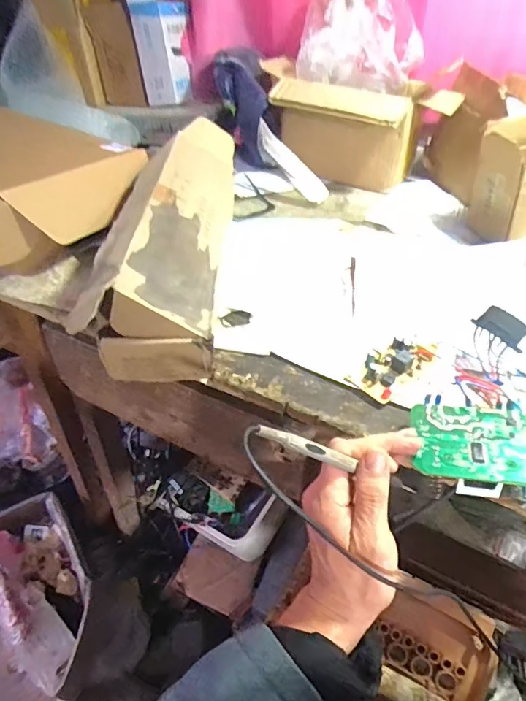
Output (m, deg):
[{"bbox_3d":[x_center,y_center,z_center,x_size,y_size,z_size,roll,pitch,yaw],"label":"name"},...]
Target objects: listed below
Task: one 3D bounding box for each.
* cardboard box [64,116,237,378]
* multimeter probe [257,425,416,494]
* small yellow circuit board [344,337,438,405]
[{"bbox_3d":[-0.099,-0.150,0.562,0.109,0.097,0.445,3,42,-2],"label":"cardboard box"},{"bbox_3d":[0.058,0.079,0.321,0.146,0.009,0.011,27,36,-25],"label":"multimeter probe"},{"bbox_3d":[0.131,0.011,0.458,0.044,0.018,0.095,35,51,29],"label":"small yellow circuit board"}]

